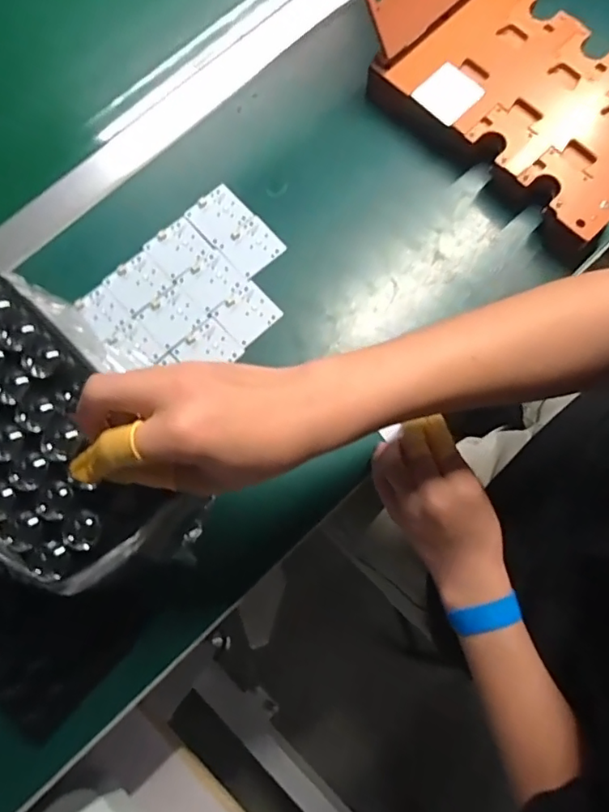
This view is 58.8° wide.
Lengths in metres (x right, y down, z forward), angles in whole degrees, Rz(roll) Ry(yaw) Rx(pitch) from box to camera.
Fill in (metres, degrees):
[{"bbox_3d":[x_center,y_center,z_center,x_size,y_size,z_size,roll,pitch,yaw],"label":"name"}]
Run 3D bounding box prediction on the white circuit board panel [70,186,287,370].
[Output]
[{"bbox_3d":[-0.094,-0.101,0.479,0.172,0.004,0.131,-44,81,-9],"label":"white circuit board panel"}]

